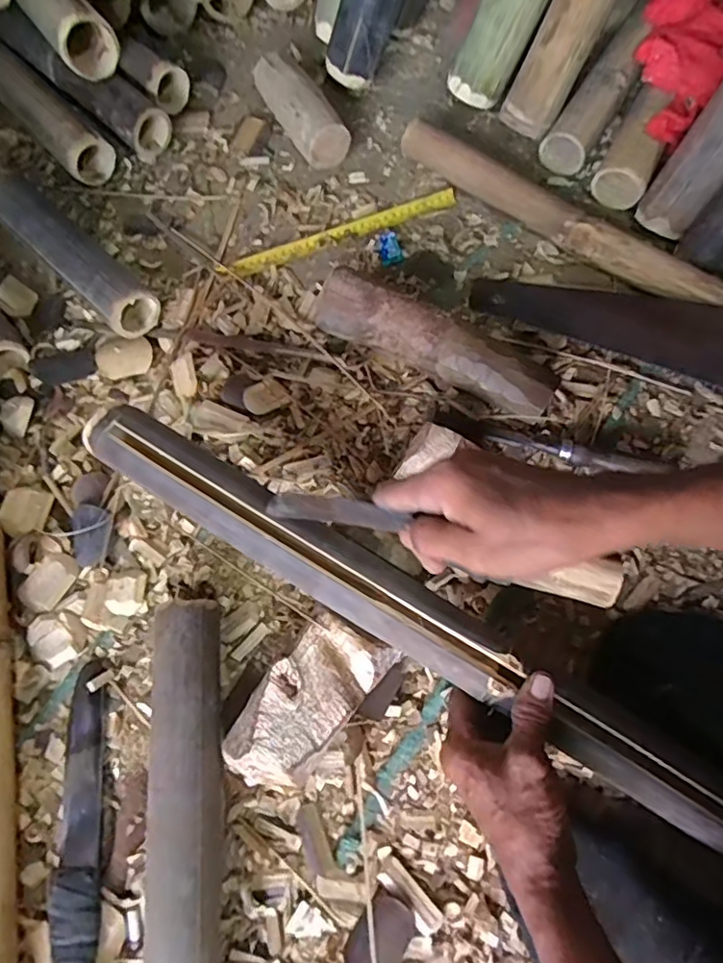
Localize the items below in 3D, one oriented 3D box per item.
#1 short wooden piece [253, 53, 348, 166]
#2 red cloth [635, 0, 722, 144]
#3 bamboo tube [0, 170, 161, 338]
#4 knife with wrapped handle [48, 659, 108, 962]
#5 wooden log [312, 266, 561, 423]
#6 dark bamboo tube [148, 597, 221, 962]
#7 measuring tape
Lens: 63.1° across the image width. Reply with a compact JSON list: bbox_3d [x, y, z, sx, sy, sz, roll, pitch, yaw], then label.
[{"bbox_3d":[-0.075,-0.453,0.724,0.057,0.061,0.164,-33,72,-10],"label":"short wooden piece"},{"bbox_3d":[0.363,-0.480,0.673,0.120,0.080,0.210,27,73,12],"label":"red cloth"},{"bbox_3d":[-0.333,-0.263,0.664,0.274,0.059,0.061,42,76,15],"label":"bamboo tube"},{"bbox_3d":[-0.227,0.285,0.472,0.034,0.025,0.266,-9,70,-1],"label":"knife with wrapped handle"},{"bbox_3d":[0.072,-0.135,0.600,0.252,0.068,0.057,27,73,12],"label":"wooden log"},{"bbox_3d":[-0.121,0.407,0.399,0.052,0.059,0.639,-5,69,0],"label":"dark bamboo tube"},{"bbox_3d":[-0.025,-0.293,0.698,0.290,0.007,0.025,-21,81,-4],"label":"measuring tape"}]

